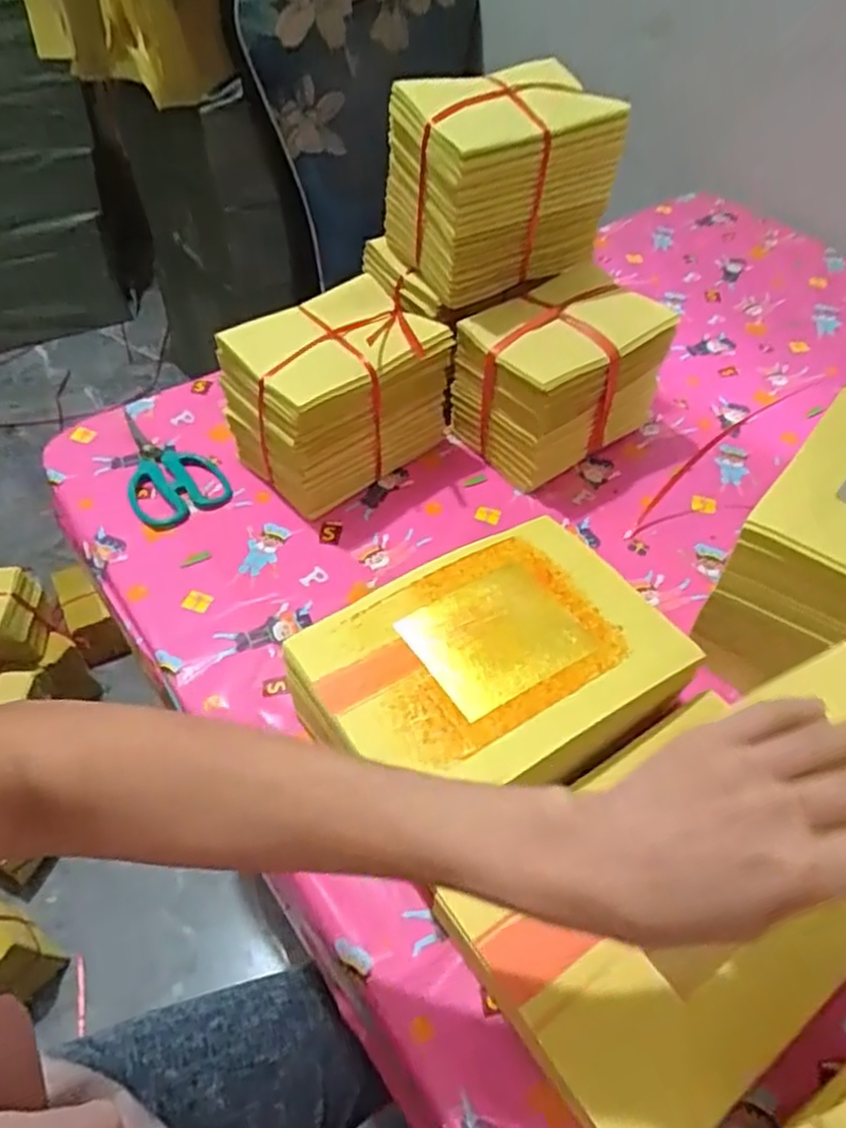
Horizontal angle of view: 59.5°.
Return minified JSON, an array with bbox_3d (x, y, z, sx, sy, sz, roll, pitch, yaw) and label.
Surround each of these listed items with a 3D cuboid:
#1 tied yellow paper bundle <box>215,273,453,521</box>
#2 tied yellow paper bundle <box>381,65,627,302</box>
[{"bbox_3d":[-0.073,-0.148,0.660,0.169,0.139,0.114,-31,57,-25],"label":"tied yellow paper bundle"},{"bbox_3d":[0.066,-0.332,0.647,0.159,0.149,0.123,-22,54,-19],"label":"tied yellow paper bundle"}]

